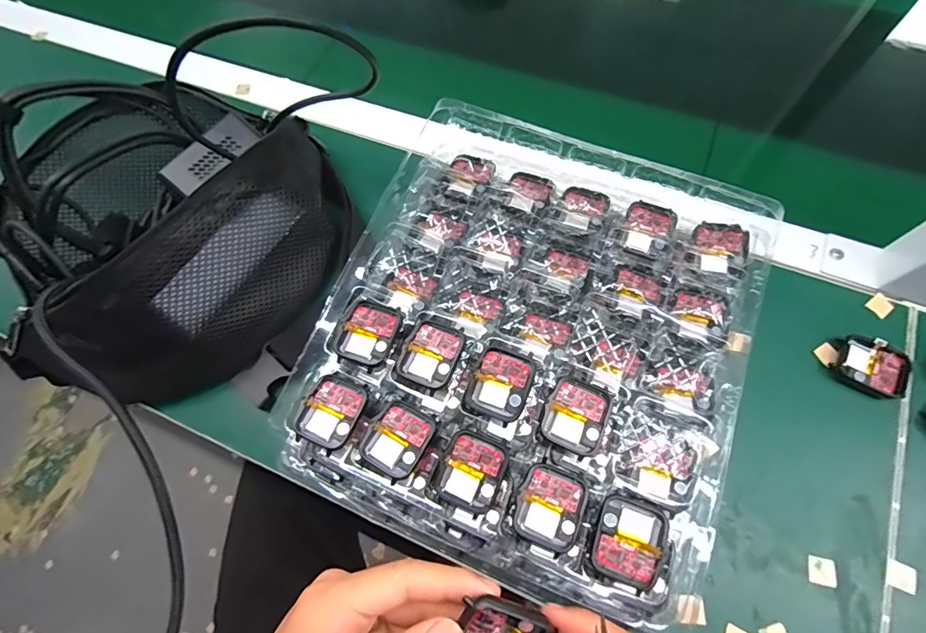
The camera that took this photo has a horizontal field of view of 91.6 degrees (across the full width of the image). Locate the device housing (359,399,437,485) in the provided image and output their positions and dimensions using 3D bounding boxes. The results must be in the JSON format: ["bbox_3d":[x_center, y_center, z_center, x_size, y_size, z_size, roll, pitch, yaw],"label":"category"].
[{"bbox_3d":[-0.041,0.077,0.283,0.036,0.007,0.043,29,72,14],"label":"device housing"}]

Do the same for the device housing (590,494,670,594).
[{"bbox_3d":[0.094,0.127,0.256,0.036,0.011,0.045,23,71,12],"label":"device housing"}]

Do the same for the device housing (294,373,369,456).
[{"bbox_3d":[-0.084,0.062,0.290,0.037,0.006,0.045,21,70,12],"label":"device housing"}]

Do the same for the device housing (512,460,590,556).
[{"bbox_3d":[0.051,0.111,0.264,0.036,0.007,0.044,21,70,12],"label":"device housing"}]

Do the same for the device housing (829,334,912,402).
[{"bbox_3d":[0.294,0.037,0.322,0.048,0.013,0.036,24,71,13],"label":"device housing"}]

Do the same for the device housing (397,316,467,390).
[{"bbox_3d":[-0.021,0.024,0.301,0.038,0.013,0.043,23,71,12],"label":"device housing"}]

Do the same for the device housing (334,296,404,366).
[{"bbox_3d":[-0.064,0.010,0.306,0.039,0.009,0.044,16,69,10],"label":"device housing"}]

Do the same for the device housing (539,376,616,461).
[{"bbox_3d":[0.071,0.064,0.284,0.038,0.016,0.042,28,72,14],"label":"device housing"}]

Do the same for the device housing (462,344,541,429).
[{"bbox_3d":[0.024,0.043,0.289,0.038,0.011,0.047,25,89,16],"label":"device housing"}]

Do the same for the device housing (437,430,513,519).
[{"bbox_3d":[0.007,0.094,0.274,0.036,0.007,0.042,22,71,12],"label":"device housing"}]

